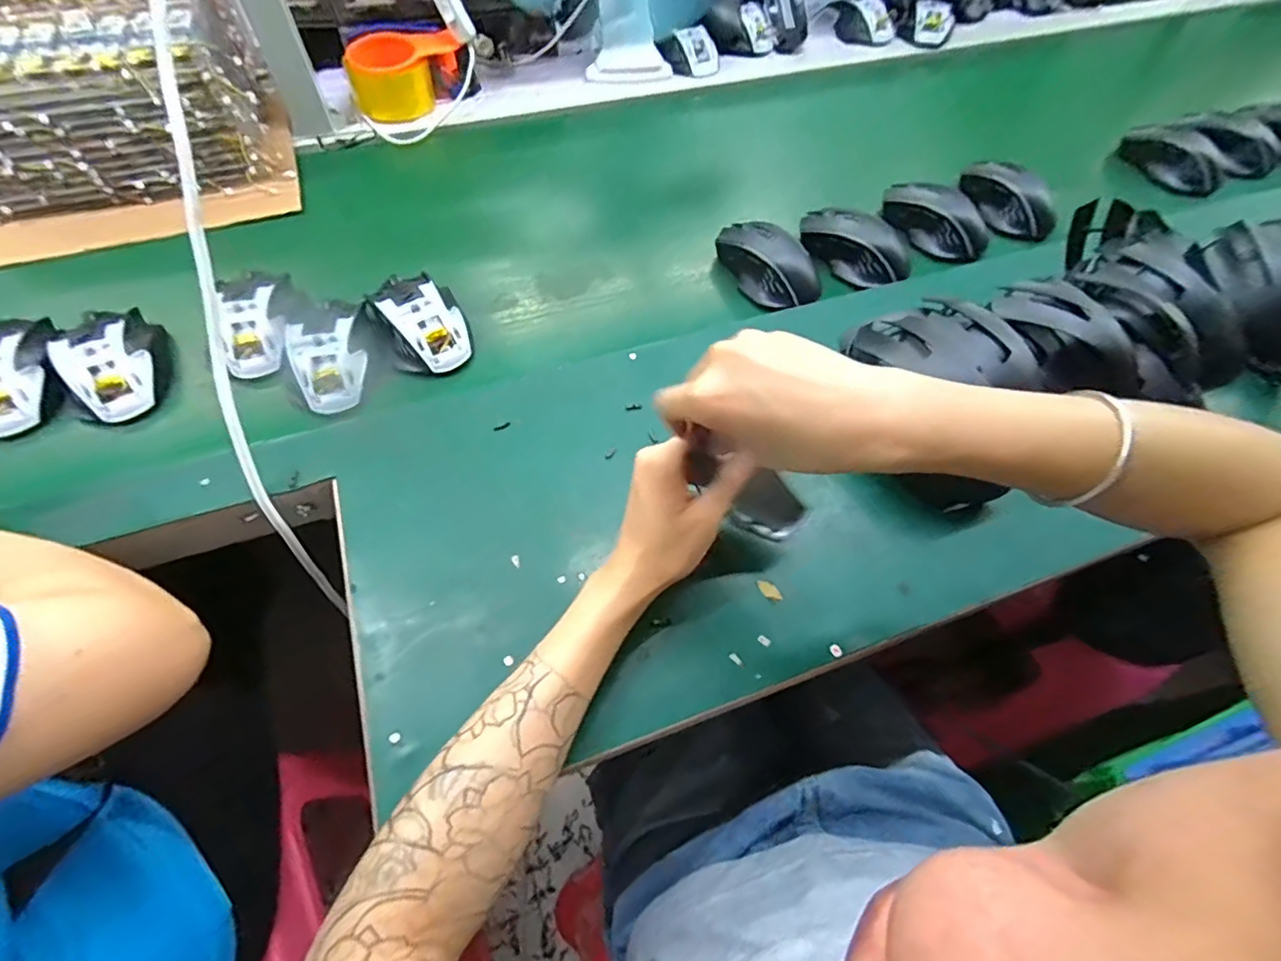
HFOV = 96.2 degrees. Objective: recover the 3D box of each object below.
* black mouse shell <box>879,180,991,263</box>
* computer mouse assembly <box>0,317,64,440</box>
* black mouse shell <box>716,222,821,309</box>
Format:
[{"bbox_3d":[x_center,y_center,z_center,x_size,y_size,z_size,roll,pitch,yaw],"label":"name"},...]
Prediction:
[{"bbox_3d":[0.312,-0.278,0.608,0.118,0.037,0.057,40,67,19],"label":"black mouse shell"},{"bbox_3d":[-0.505,-0.087,0.459,0.057,0.042,0.108,-24,64,-14],"label":"computer mouse assembly"},{"bbox_3d":[0.125,-0.213,0.556,0.063,0.035,0.117,-34,67,-19],"label":"black mouse shell"}]

